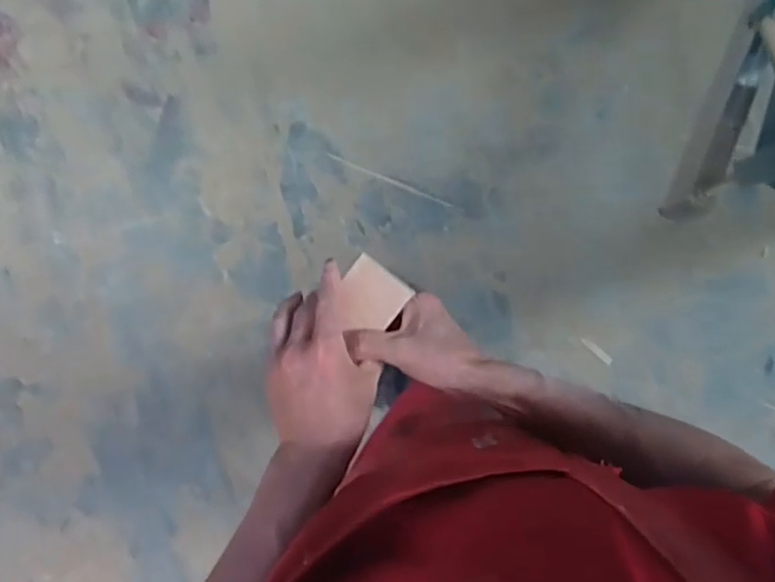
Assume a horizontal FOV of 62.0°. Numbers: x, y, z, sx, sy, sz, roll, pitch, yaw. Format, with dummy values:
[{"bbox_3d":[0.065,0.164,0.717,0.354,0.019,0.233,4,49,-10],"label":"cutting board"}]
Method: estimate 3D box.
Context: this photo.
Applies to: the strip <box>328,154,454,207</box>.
[{"bbox_3d":[0.007,-0.255,1.492,0.305,0.008,0.012,23,86,0],"label":"strip"}]

